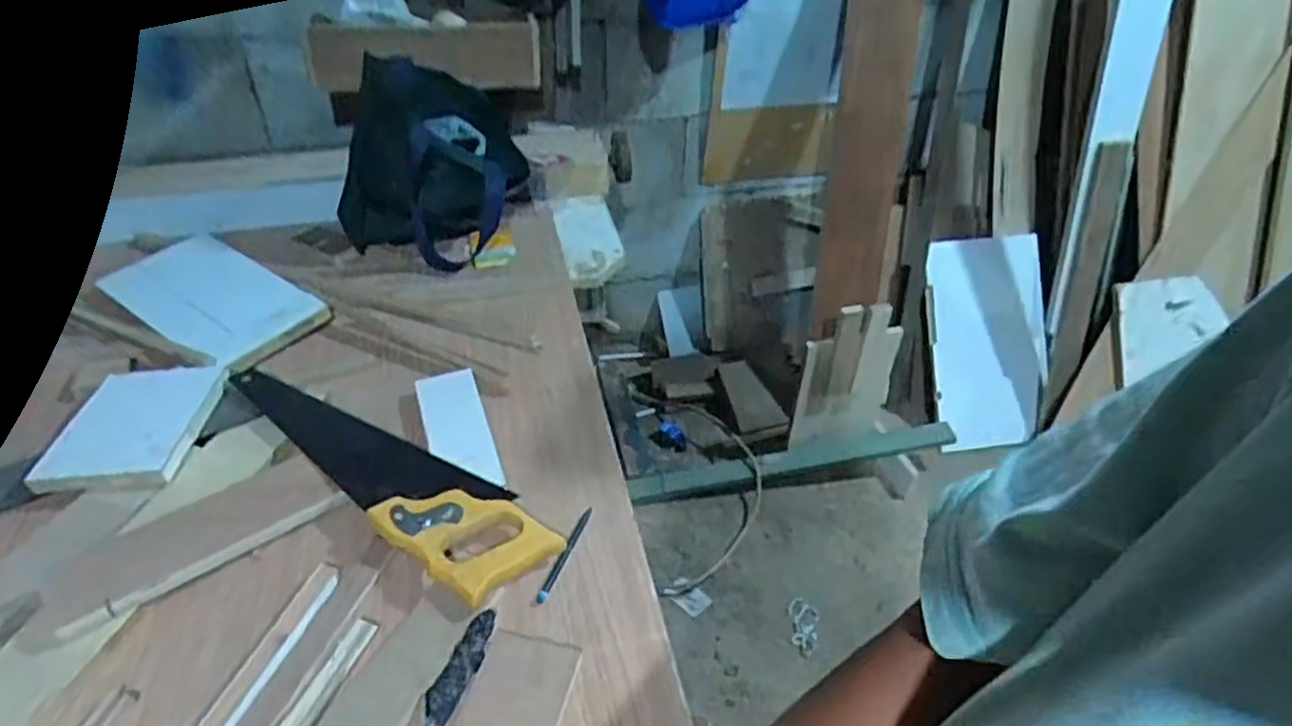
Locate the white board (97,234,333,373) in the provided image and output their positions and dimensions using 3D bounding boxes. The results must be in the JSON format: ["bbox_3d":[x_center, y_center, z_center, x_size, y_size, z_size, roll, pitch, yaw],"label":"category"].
[{"bbox_3d":[-0.516,-0.079,0.888,0.273,0.020,0.134,26,53,24],"label":"white board"}]

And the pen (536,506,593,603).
[{"bbox_3d":[-0.070,0.162,0.647,0.011,0.014,0.106,14,41,15],"label":"pen"}]

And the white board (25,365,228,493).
[{"bbox_3d":[-0.500,0.059,0.724,0.117,0.014,0.156,-1,39,-3],"label":"white board"}]

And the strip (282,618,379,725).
[{"bbox_3d":[-0.242,0.246,0.535,0.020,0.007,0.139,12,40,13],"label":"strip"}]

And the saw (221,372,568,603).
[{"bbox_3d":[-0.258,0.093,0.704,0.406,0.043,0.105,25,45,27],"label":"saw"}]

